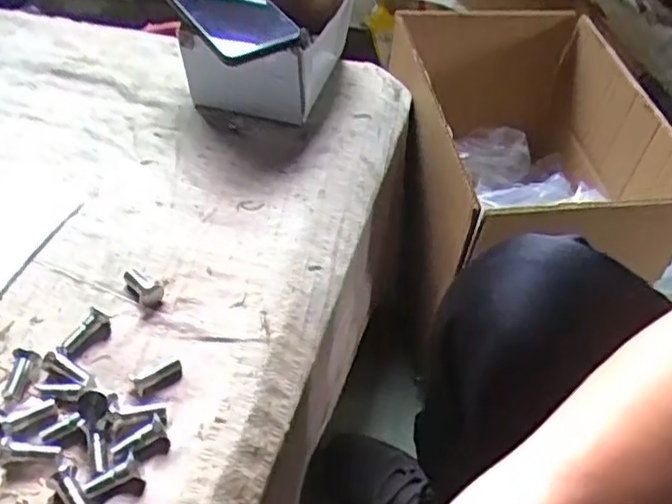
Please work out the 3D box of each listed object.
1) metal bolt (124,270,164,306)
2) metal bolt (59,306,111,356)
[{"bbox_3d":[-0.148,0.026,0.518,0.019,0.013,0.038,-34,55,-27],"label":"metal bolt"},{"bbox_3d":[-0.179,0.058,0.489,0.013,0.015,0.037,26,53,23],"label":"metal bolt"}]

